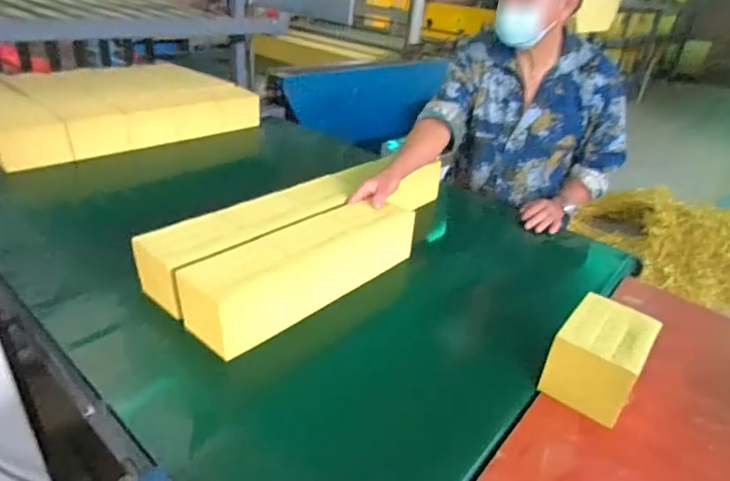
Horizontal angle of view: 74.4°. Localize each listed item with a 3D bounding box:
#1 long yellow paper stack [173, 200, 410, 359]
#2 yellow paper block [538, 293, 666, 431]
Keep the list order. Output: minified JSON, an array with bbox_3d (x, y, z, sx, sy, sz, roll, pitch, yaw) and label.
[{"bbox_3d":[-0.098,0.043,0.897,0.111,0.130,0.466,29,36,34],"label":"long yellow paper stack"},{"bbox_3d":[0.373,0.187,0.768,0.118,0.126,0.169,26,35,31],"label":"yellow paper block"}]

